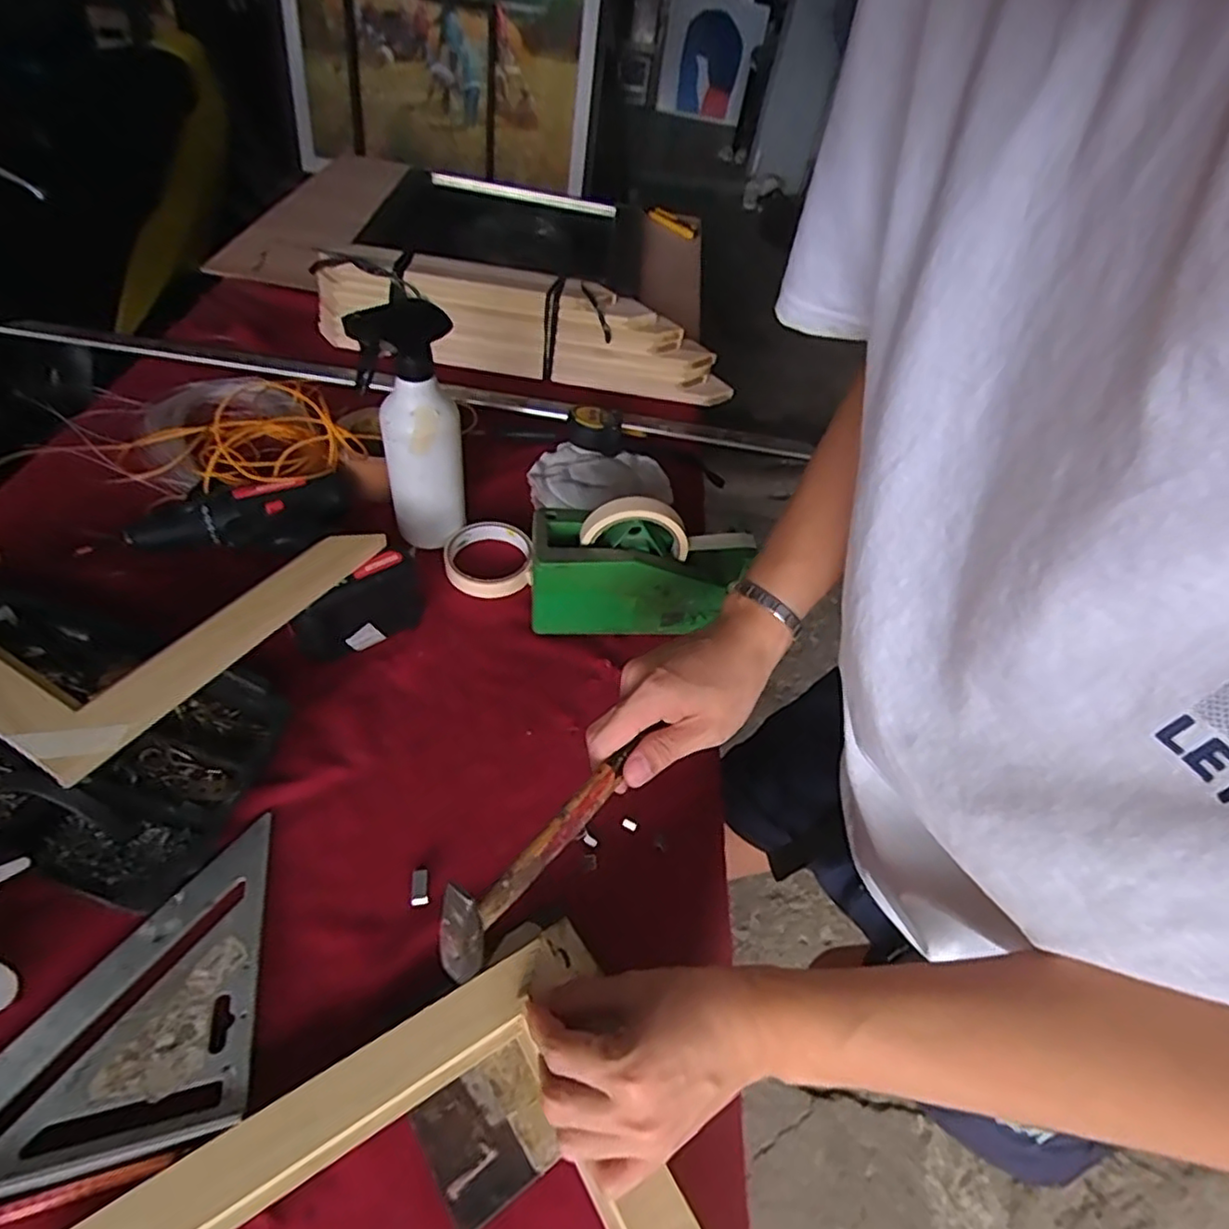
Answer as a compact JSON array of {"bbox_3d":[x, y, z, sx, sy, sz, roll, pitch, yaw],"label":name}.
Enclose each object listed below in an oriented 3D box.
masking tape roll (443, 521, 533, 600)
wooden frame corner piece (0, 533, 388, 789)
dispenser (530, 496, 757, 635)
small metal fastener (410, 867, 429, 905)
[{"bbox_3d":[-0.123,-0.054,0.652,0.085,0.023,0.088,5,48,-6],"label":"masking tape roll"},{"bbox_3d":[-0.367,-0.035,0.495,0.249,0.029,0.259,28,49,14],"label":"wooden frame corner piece"},{"bbox_3d":[0.025,-0.045,0.592,0.196,0.114,0.073,4,48,-7],"label":"dispenser"},{"bbox_3d":[-0.131,0.183,0.445,0.012,0.007,0.023,-4,50,-10],"label":"small metal fastener"}]

